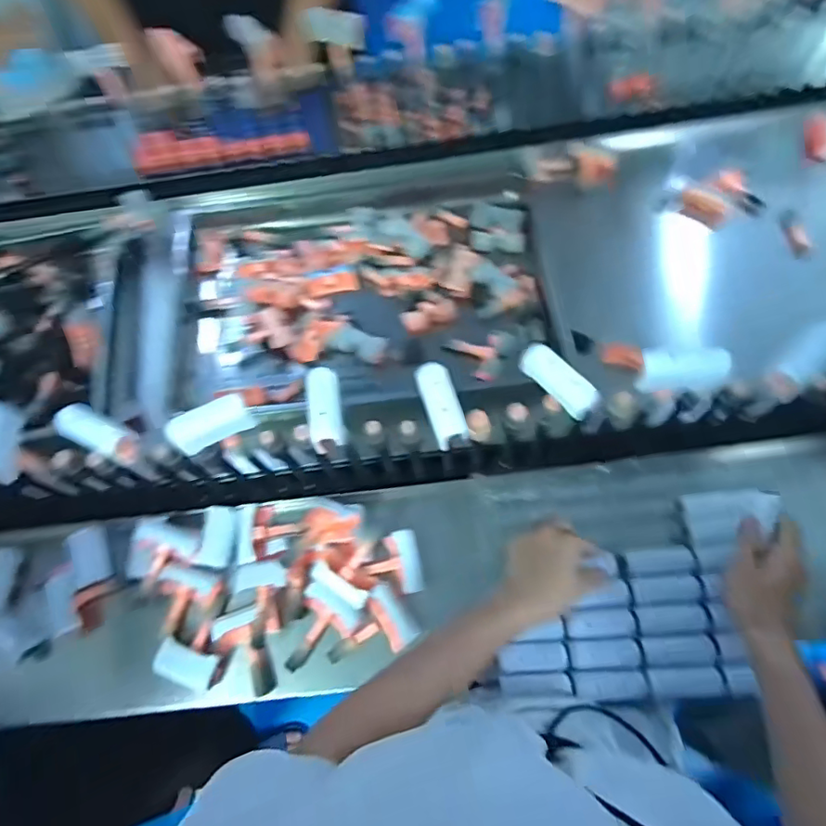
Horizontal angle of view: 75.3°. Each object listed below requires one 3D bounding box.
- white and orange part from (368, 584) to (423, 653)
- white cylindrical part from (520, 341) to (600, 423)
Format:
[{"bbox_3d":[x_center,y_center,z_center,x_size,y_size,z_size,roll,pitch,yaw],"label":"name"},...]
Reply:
[{"bbox_3d":[-0.027,0.248,0.654,0.039,0.025,0.074,-35,70,-13],"label":"white and orange part"},{"bbox_3d":[0.136,-0.032,0.501,0.026,0.029,0.083,-42,71,-15],"label":"white cylindrical part"}]

